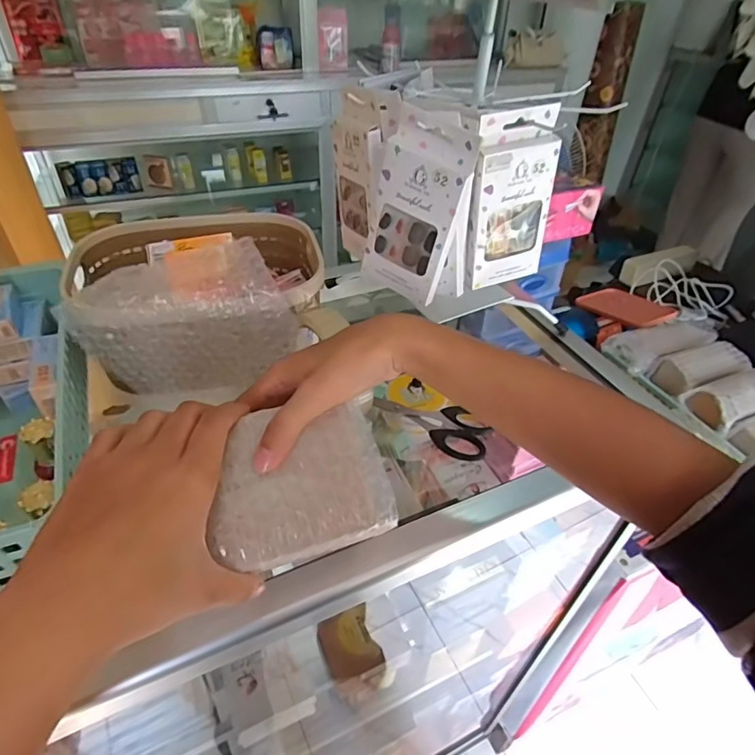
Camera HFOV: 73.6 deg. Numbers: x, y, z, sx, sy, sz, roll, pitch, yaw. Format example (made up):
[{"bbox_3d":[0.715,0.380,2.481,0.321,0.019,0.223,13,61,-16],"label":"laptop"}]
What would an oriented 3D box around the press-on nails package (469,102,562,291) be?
[{"bbox_3d":[0.110,-0.143,0.414,0.073,0.136,0.022,-16,44,-20],"label":"press-on nails package"}]

